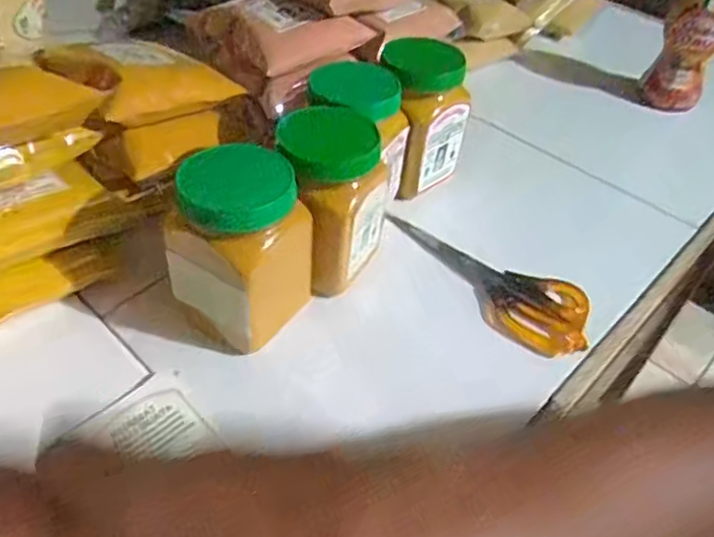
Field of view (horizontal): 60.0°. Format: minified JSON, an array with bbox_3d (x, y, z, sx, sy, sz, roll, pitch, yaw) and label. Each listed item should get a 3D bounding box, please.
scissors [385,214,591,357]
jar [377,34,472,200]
[{"bbox_3d":[0.092,0.003,0.443,0.164,0.014,0.064,37,52,27],"label":"scissors"},{"bbox_3d":[0.045,-0.121,0.484,0.064,0.103,0.060,36,51,26],"label":"jar"}]

